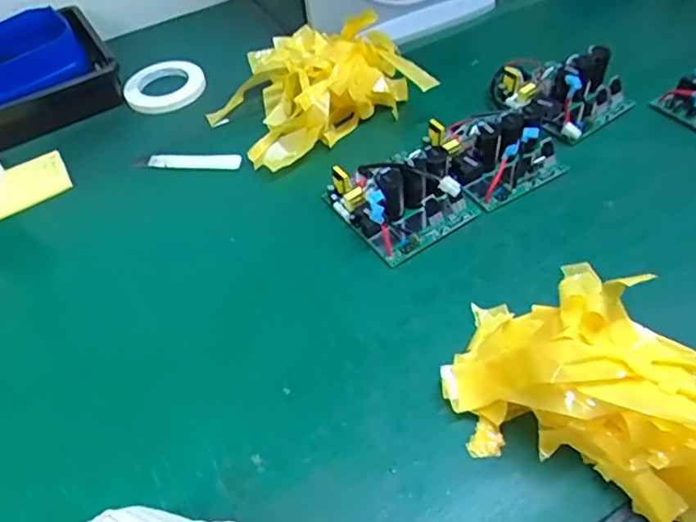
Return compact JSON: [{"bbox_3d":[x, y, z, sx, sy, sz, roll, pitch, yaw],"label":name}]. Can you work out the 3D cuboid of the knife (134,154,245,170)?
[{"bbox_3d":[-0.203,-0.125,0.702,0.140,0.010,0.020,1,50,7],"label":"knife"}]

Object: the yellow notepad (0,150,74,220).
[{"bbox_3d":[-0.413,-0.098,0.707,0.107,0.005,0.093,-29,53,-17],"label":"yellow notepad"}]

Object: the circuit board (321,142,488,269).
[{"bbox_3d":[0.059,-0.079,0.601,0.130,0.056,0.132,-30,53,-18],"label":"circuit board"}]

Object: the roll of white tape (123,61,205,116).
[{"bbox_3d":[-0.271,-0.260,0.823,0.116,0.014,0.116,-3,49,4],"label":"roll of white tape"}]

